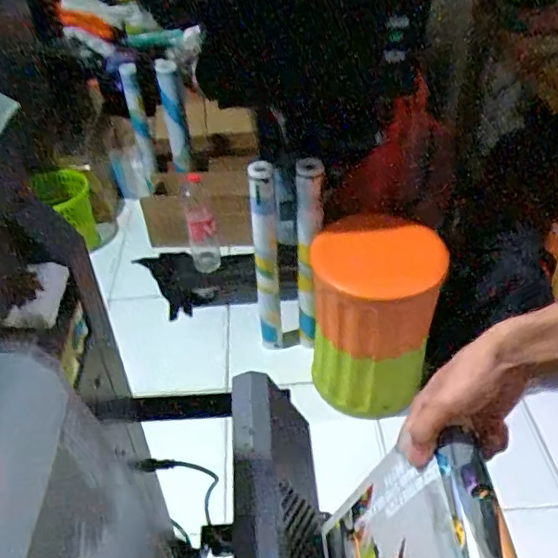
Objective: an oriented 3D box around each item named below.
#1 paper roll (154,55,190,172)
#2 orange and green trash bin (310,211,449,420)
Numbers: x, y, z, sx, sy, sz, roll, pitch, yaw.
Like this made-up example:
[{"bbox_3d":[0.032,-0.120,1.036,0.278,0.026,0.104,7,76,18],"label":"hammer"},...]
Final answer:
[{"bbox_3d":[-0.333,-0.509,1.789,0.061,0.540,0.067,1,66,-2],"label":"paper roll"},{"bbox_3d":[0.237,0.086,1.412,0.297,0.424,0.343,1,45,5],"label":"orange and green trash bin"}]

